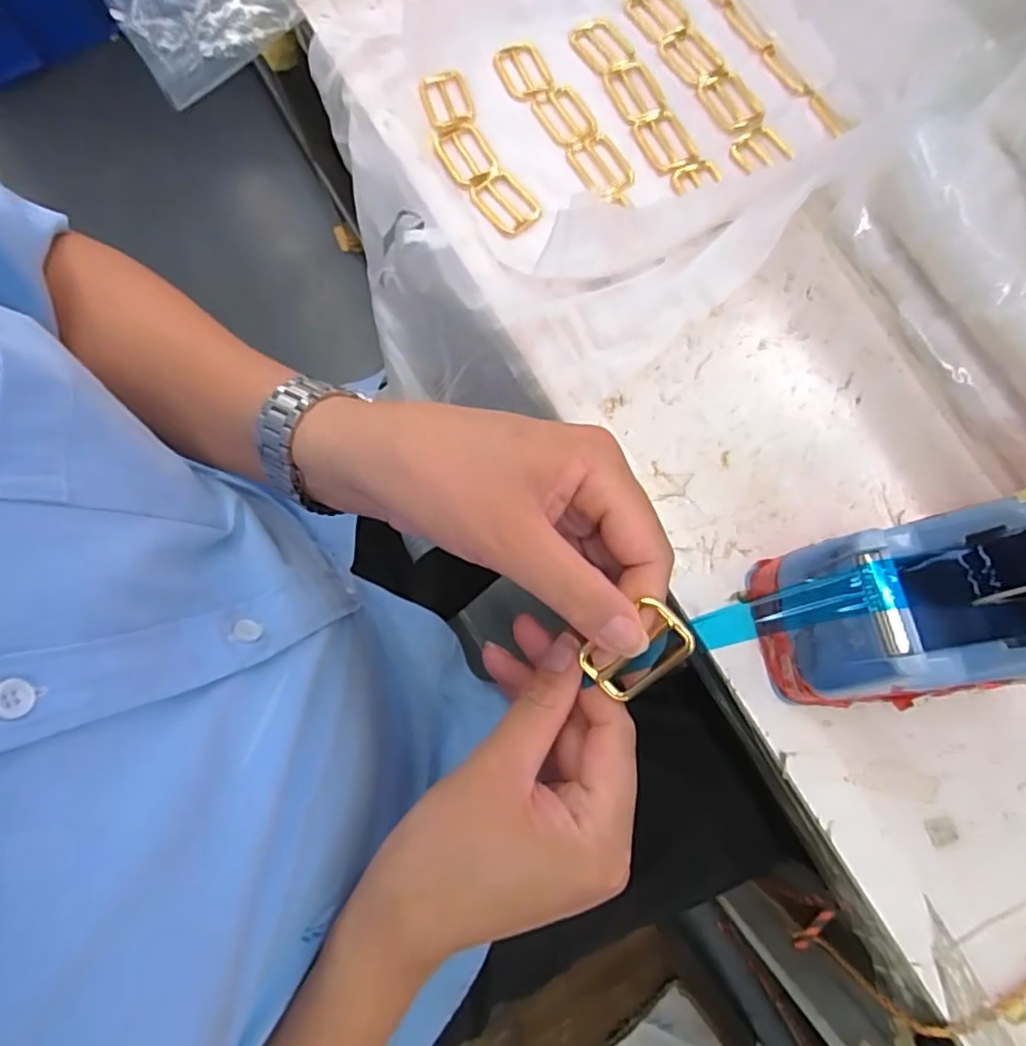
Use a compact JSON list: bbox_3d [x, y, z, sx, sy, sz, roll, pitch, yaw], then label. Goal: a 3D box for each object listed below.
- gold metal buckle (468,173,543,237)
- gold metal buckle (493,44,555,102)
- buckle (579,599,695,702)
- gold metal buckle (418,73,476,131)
[{"bbox_3d":[-0.005,-0.203,0.392,0.029,0.004,0.046,-40,76,-7],"label":"gold metal buckle"},{"bbox_3d":[0.008,-0.306,0.421,0.031,0.005,0.048,-23,74,-2],"label":"gold metal buckle"},{"bbox_3d":[0.051,0.053,0.252,0.044,0.004,0.029,-40,95,19],"label":"buckle"},{"bbox_3d":[-0.044,-0.284,0.416,0.031,0.005,0.049,-17,74,-1],"label":"gold metal buckle"}]

